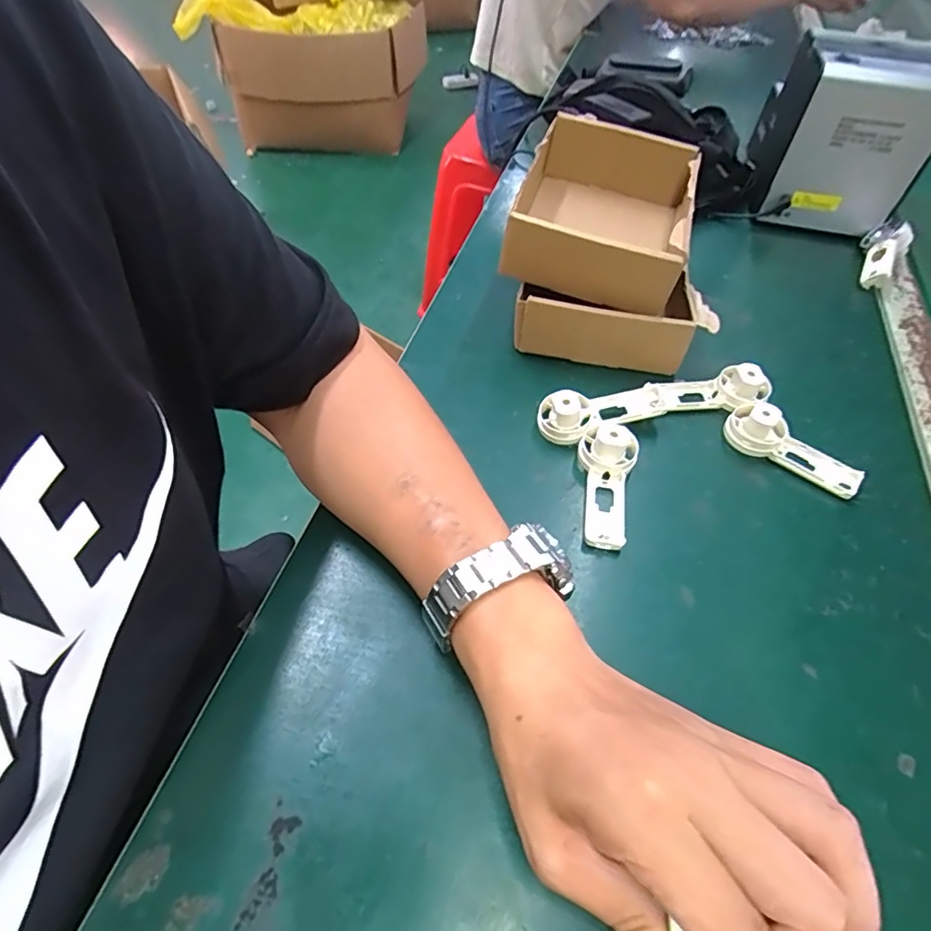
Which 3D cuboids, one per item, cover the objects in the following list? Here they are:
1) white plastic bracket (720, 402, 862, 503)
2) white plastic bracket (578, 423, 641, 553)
[{"bbox_3d":[0.231,-0.012,0.384,0.093,0.028,0.032,34,58,23],"label":"white plastic bracket"},{"bbox_3d":[0.090,0.012,0.361,0.038,0.033,0.083,14,53,9],"label":"white plastic bracket"}]

